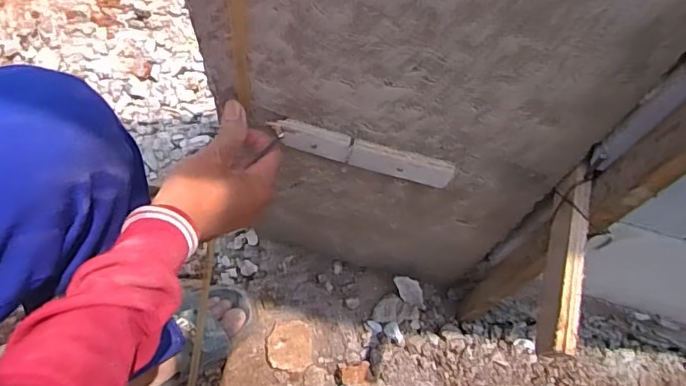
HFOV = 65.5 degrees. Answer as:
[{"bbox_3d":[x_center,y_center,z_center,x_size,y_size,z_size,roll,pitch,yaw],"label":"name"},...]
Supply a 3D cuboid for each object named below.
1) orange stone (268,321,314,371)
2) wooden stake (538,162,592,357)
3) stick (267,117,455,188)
[{"bbox_3d":[-0.074,0.213,0.741,0.060,0.024,0.066,-5,67,-5],"label":"orange stone"},{"bbox_3d":[0.168,0.050,0.401,0.019,0.030,0.143,14,66,3],"label":"wooden stake"},{"bbox_3d":[0.017,-0.034,0.465,0.156,0.029,0.012,15,66,4],"label":"stick"}]

